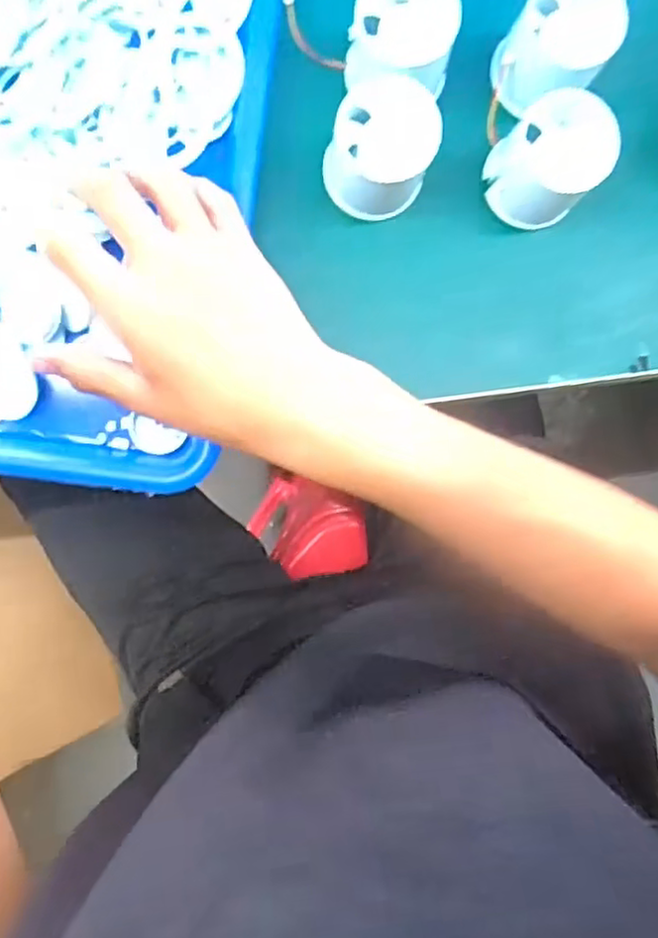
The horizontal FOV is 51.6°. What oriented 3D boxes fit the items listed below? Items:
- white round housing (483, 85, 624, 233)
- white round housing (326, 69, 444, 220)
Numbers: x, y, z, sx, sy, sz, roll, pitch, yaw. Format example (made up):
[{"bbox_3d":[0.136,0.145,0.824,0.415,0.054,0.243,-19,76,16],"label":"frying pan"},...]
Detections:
[{"bbox_3d":[0.117,-0.164,0.362,0.051,0.048,0.052,0,89,-6],"label":"white round housing"},{"bbox_3d":[0.026,-0.166,0.357,0.051,0.046,0.054,0,89,-6],"label":"white round housing"}]

